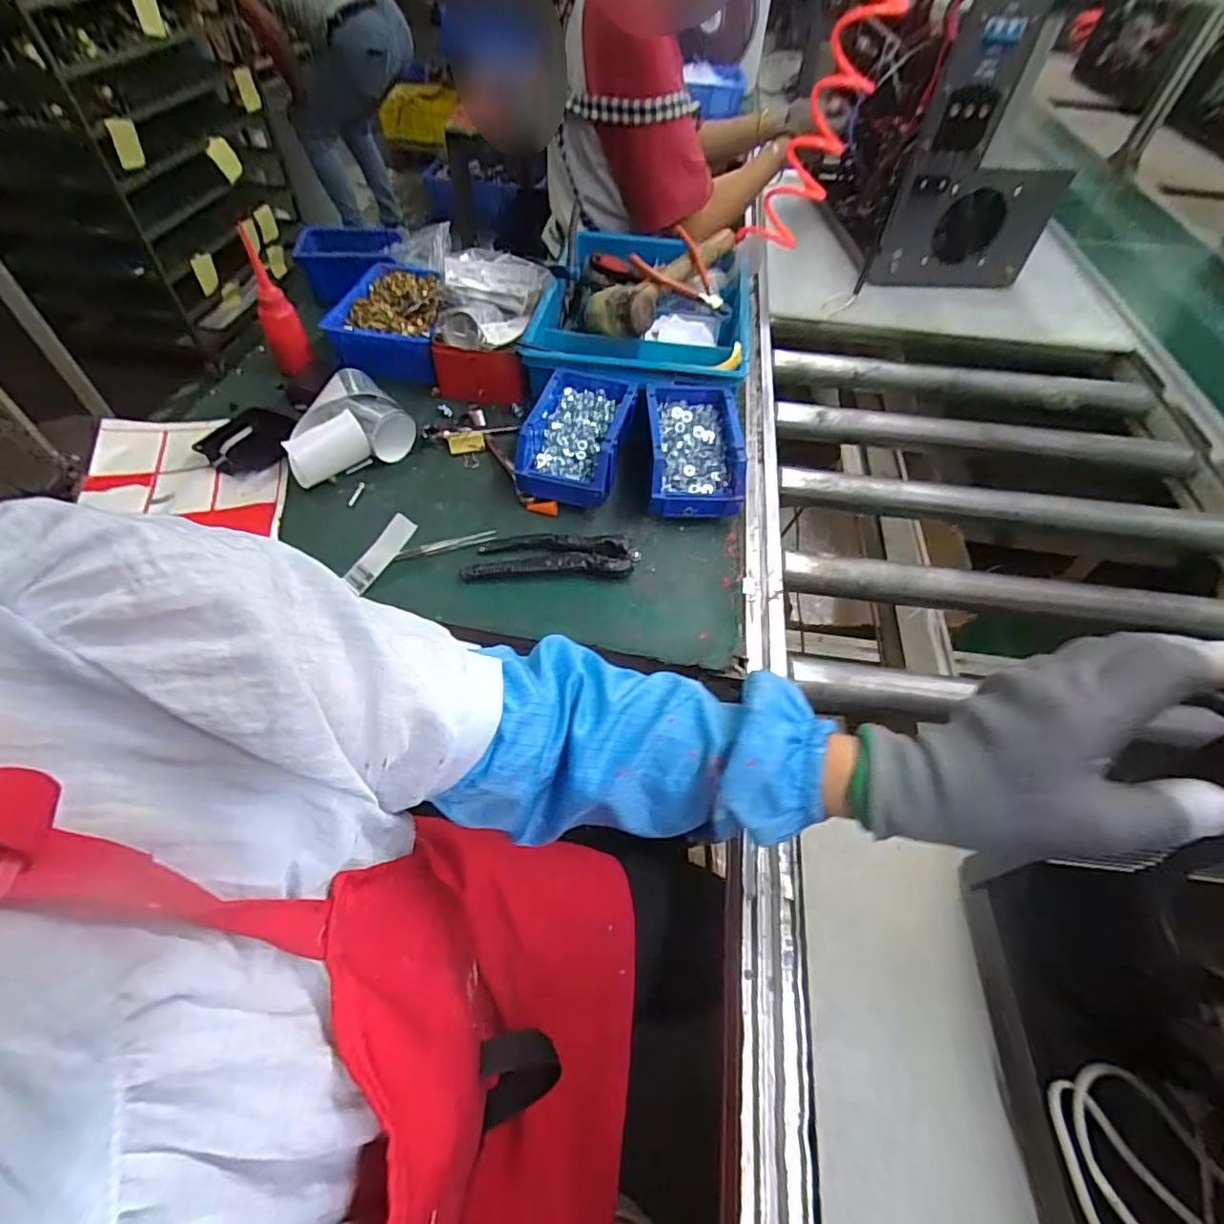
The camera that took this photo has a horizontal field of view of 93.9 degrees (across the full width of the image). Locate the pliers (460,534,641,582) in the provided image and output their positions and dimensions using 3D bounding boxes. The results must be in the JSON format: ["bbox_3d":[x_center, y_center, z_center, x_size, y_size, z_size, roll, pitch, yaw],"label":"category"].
[{"bbox_3d":[-0.062,-0.060,0.591,0.172,0.021,0.058,-3,54,-5],"label":"pliers"}]

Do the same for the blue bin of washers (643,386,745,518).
[{"bbox_3d":[0.094,-0.189,0.661,0.108,0.063,0.172,2,53,-1],"label":"blue bin of washers"}]

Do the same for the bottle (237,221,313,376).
[{"bbox_3d":[-0.426,-0.382,0.719,0.048,0.151,0.039,-23,58,-18],"label":"bottle"}]

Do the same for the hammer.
[{"bbox_3d":[0.073,-0.482,0.822,0.091,0.051,0.301,27,57,16],"label":"hammer"}]

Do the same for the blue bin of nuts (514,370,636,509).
[{"bbox_3d":[-0.043,-0.202,0.666,0.112,0.068,0.167,12,54,6],"label":"blue bin of nuts"}]

